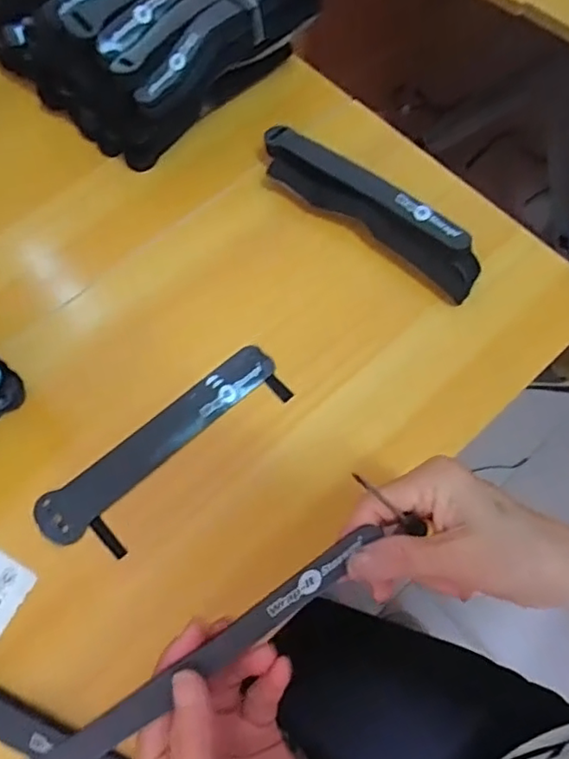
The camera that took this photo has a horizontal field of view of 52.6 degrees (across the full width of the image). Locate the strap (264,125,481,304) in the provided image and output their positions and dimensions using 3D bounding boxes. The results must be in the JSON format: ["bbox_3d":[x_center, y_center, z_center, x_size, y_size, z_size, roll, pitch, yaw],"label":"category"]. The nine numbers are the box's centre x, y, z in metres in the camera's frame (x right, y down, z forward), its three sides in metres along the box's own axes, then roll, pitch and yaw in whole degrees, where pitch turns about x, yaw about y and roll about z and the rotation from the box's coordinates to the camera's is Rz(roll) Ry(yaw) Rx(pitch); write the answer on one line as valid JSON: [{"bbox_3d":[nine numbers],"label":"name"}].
[{"bbox_3d":[0.065,-0.140,0.470,0.212,0.039,0.037,39,73,15],"label":"strap"}]

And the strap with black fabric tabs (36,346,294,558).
[{"bbox_3d":[-0.082,0.052,0.418,0.197,0.004,0.060,-37,72,-14],"label":"strap with black fabric tabs"}]

